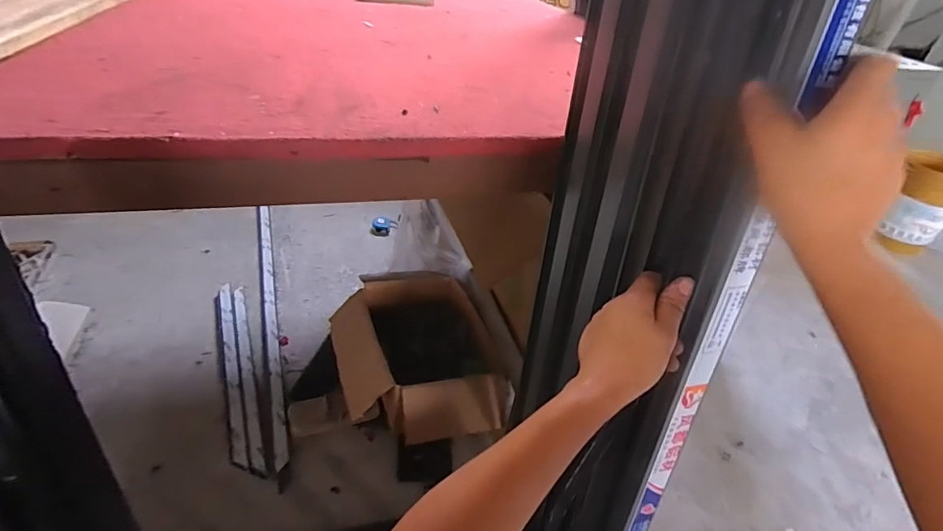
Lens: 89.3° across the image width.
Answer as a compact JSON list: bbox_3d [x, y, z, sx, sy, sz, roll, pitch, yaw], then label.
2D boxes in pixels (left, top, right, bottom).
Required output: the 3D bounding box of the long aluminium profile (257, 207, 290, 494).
[{"bbox_3d":[-0.571,0.127,1.350,0.040,0.034,1.058,-8,40,-20],"label":"long aluminium profile"}]

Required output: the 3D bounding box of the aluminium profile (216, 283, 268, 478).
[{"bbox_3d":[-0.582,0.253,1.185,0.074,0.032,0.602,-11,41,-23],"label":"aluminium profile"}]

